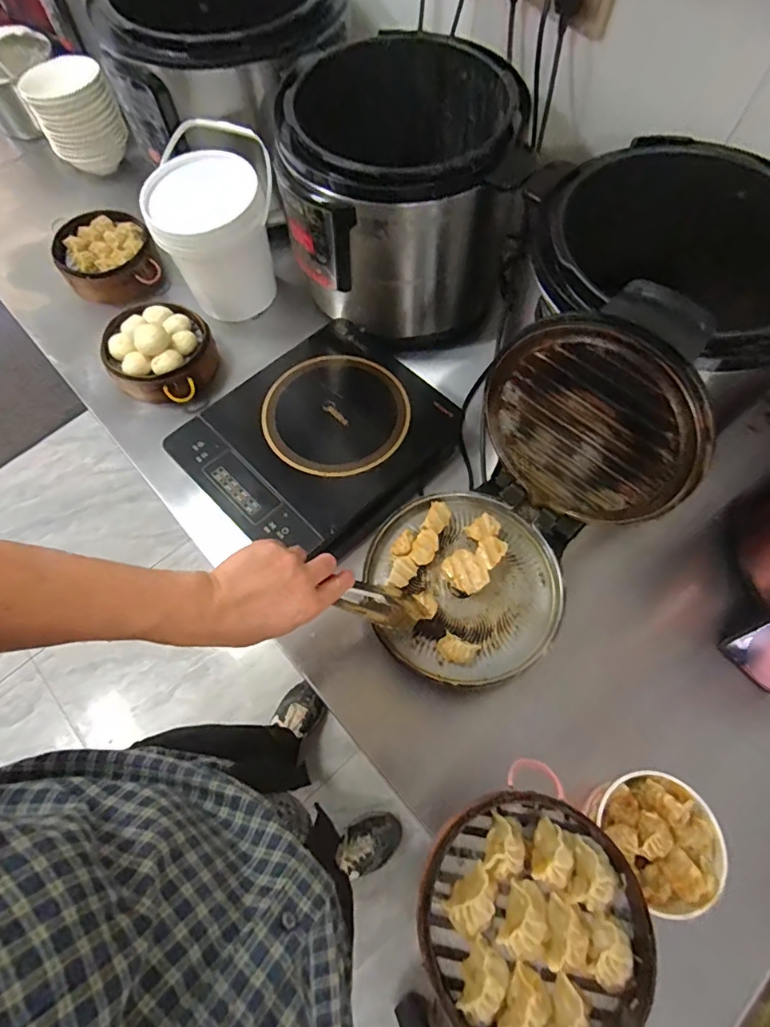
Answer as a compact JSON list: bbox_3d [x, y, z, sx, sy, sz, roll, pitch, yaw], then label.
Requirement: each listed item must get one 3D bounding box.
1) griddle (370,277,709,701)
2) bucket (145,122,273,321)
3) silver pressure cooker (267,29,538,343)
[{"bbox_3d":[0.145,-0.011,0.543,0.232,0.273,0.366,40,73,17],"label":"griddle"},{"bbox_3d":[-0.280,-0.471,0.850,0.179,0.188,0.214,-13,66,-4],"label":"bucket"},{"bbox_3d":[0.017,-0.488,0.791,0.327,0.268,0.317,-5,66,-1],"label":"silver pressure cooker"}]

